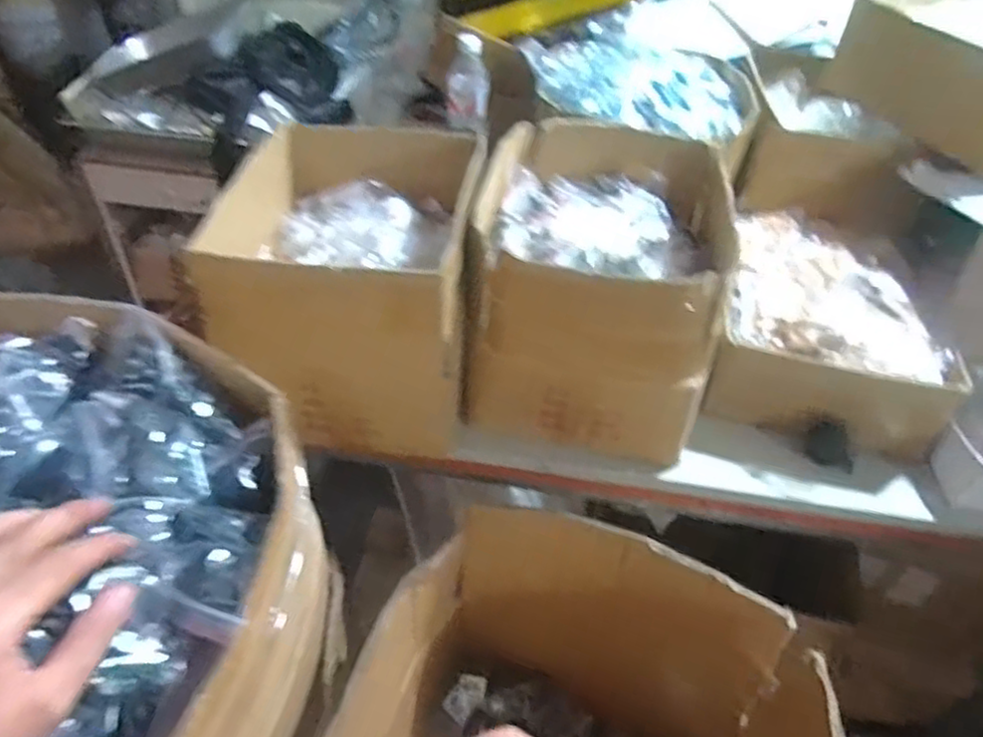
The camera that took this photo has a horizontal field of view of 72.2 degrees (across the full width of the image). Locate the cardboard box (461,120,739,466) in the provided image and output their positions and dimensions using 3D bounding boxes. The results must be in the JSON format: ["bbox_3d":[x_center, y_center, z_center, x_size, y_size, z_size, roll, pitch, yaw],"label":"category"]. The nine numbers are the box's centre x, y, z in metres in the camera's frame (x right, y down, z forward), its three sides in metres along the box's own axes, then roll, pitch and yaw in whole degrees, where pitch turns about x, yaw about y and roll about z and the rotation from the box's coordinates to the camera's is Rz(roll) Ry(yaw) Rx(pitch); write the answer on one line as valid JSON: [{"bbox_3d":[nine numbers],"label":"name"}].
[{"bbox_3d":[0.123,-0.113,0.806,0.259,0.216,0.357,10,44,7],"label":"cardboard box"}]

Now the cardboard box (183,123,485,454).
[{"bbox_3d":[-0.149,-0.131,0.797,0.250,0.208,0.403,5,43,2],"label":"cardboard box"}]

